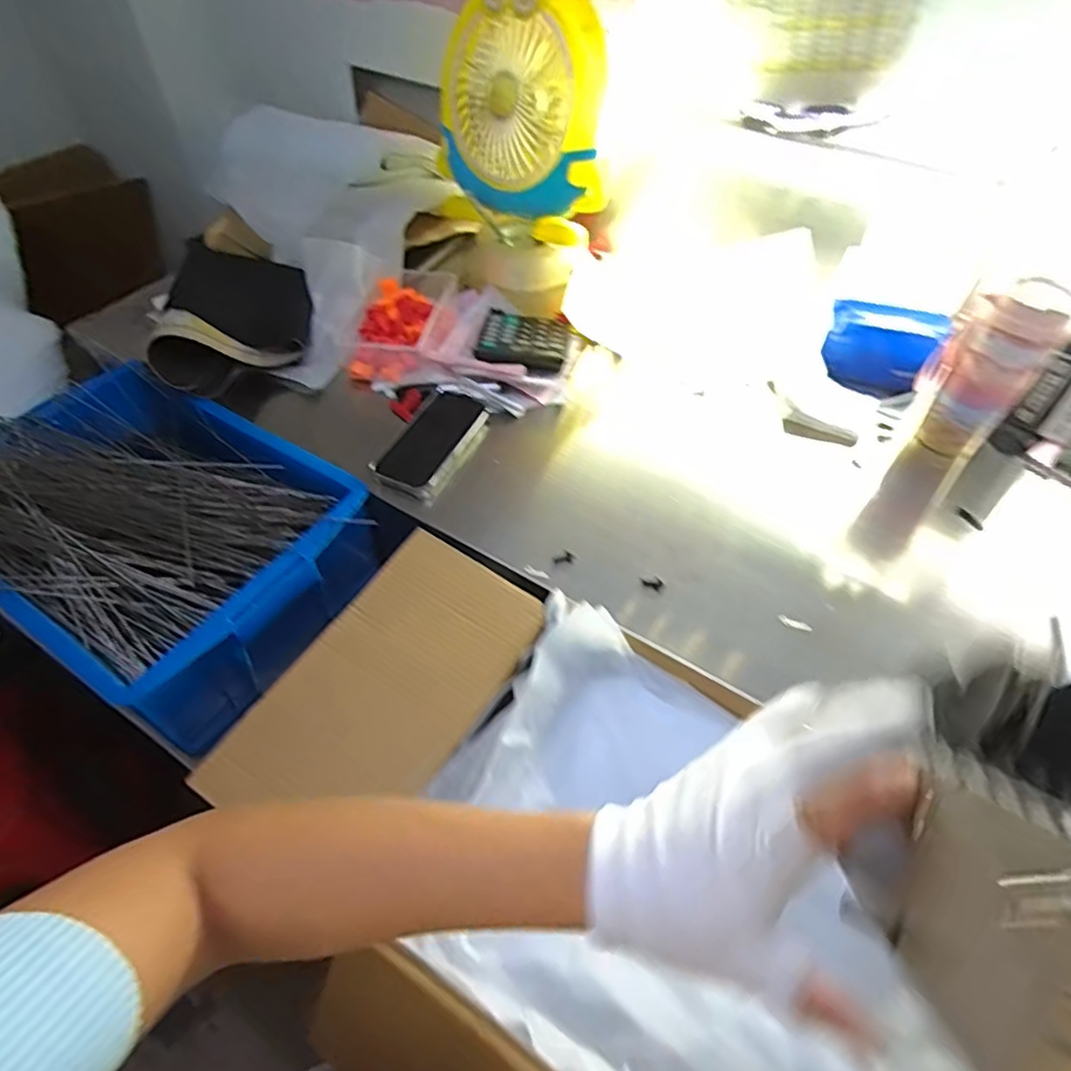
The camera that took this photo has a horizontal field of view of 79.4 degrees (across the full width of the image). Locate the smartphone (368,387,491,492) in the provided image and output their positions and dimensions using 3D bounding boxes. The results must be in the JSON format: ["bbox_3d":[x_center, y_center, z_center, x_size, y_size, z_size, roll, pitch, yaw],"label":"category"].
[{"bbox_3d":[-0.115,-0.111,0.716,0.071,0.009,0.149,21,54,15],"label":"smartphone"}]

